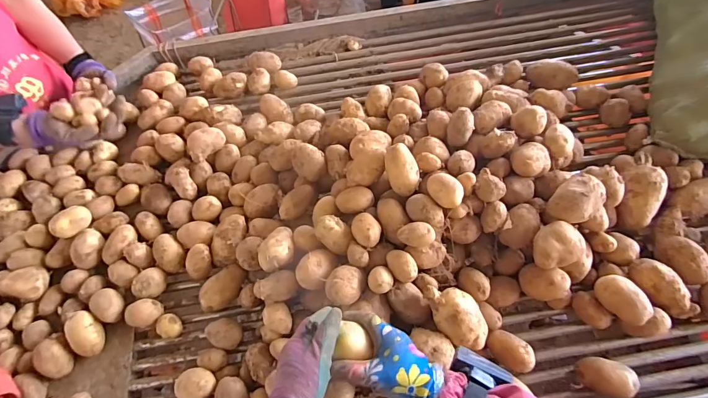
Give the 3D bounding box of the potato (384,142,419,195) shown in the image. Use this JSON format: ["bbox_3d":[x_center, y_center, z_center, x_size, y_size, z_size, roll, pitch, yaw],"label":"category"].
[{"bbox_3d":[0.083,-0.051,0.696,0.049,0.048,0.090,-11,90,-18],"label":"potato"}]

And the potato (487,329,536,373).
[{"bbox_3d":[0.257,0.245,0.632,0.075,0.037,0.049,35,102,38],"label":"potato"}]

